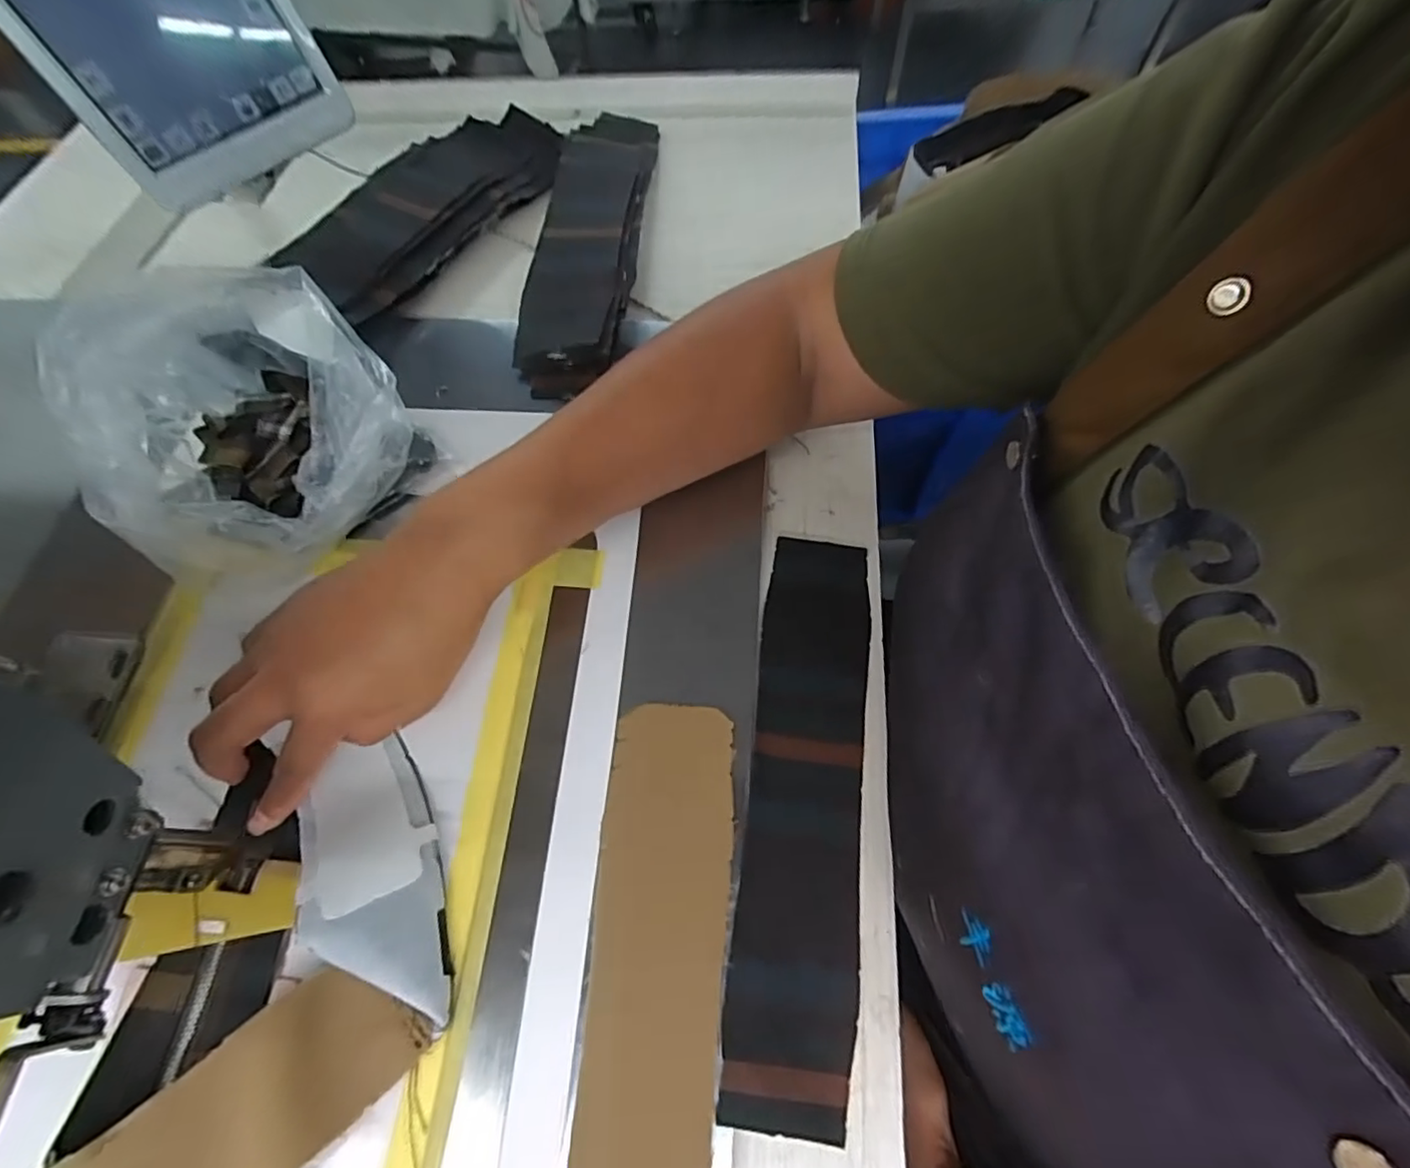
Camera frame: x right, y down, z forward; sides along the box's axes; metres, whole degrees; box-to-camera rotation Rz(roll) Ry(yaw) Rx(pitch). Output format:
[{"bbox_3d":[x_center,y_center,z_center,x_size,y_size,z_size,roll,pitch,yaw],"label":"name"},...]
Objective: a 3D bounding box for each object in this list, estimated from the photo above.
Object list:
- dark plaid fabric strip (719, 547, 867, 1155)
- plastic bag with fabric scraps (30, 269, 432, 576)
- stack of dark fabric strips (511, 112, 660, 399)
[{"bbox_3d":[0.050,0.098,0.301,0.056,0.009,0.271,9,63,2],"label":"dark plaid fabric strip"},{"bbox_3d":[-0.262,-0.094,0.345,0.157,0.098,0.141,-13,64,-3],"label":"plastic bag with fabric scraps"},{"bbox_3d":[-0.092,-0.279,0.475,0.083,0.030,0.327,1,65,4],"label":"stack of dark fabric strips"}]

